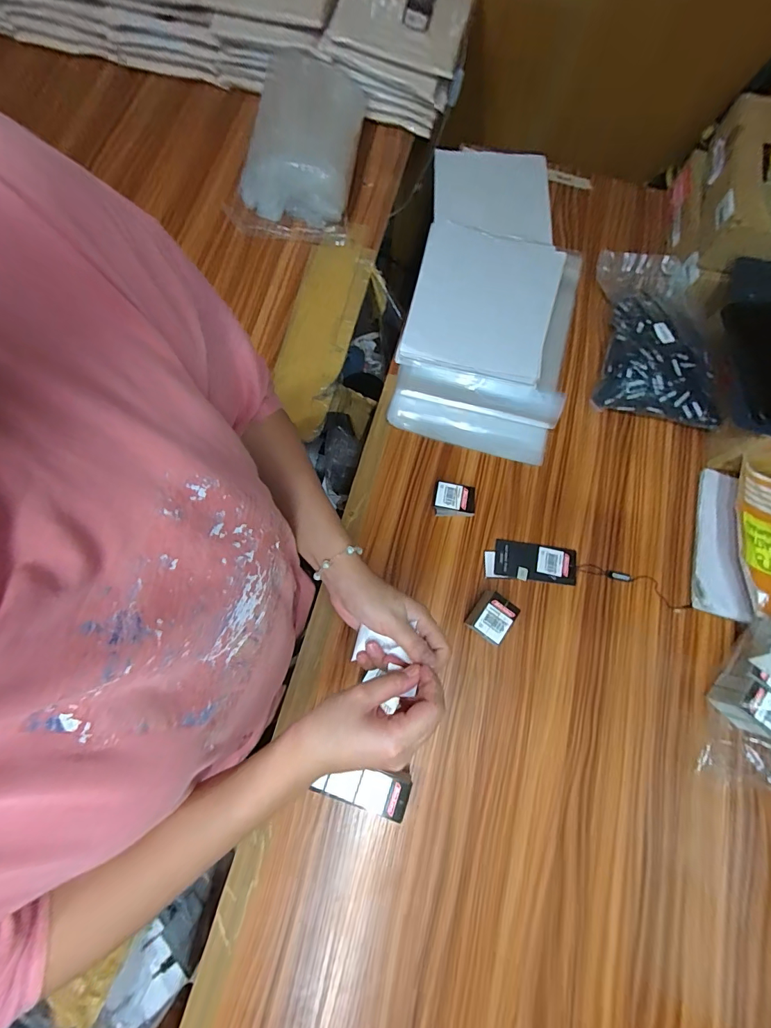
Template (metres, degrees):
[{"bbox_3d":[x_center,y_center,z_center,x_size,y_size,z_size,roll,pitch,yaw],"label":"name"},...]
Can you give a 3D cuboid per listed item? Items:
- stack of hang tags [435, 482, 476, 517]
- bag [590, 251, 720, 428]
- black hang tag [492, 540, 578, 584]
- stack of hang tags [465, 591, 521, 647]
[{"bbox_3d":[0.093,-0.017,0.564,0.053,0.030,0.043,7,74,0],"label":"stack of hang tags"},{"bbox_3d":[0.406,-0.269,0.615,0.167,0.065,0.275,7,74,0],"label":"bag"},{"bbox_3d":[0.201,0.066,0.553,0.106,0.005,0.050,10,75,3],"label":"black hang tag"},{"bbox_3d":[0.130,0.128,0.508,0.043,0.051,0.054,41,77,9],"label":"stack of hang tags"}]

